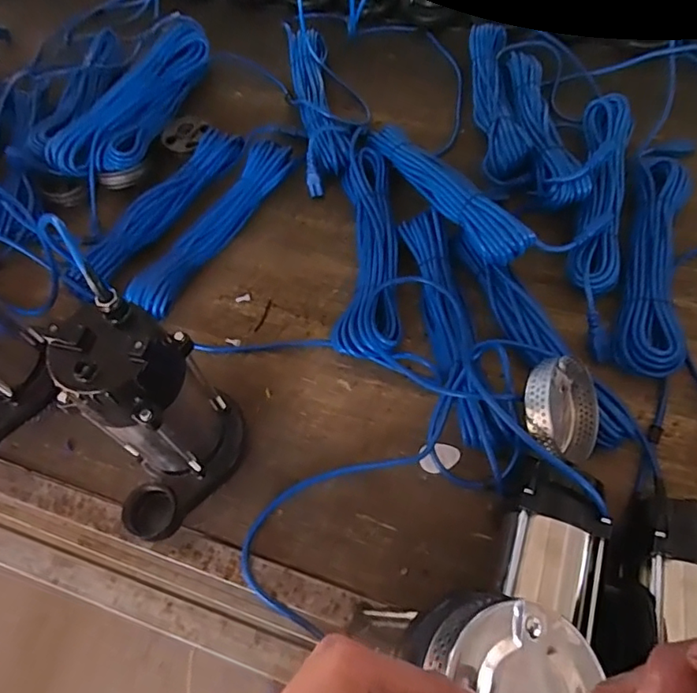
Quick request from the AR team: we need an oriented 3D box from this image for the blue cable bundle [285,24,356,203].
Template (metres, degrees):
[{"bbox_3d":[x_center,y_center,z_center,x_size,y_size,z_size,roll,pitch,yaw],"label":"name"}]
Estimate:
[{"bbox_3d":[-0.050,-0.409,0.901,0.080,0.061,0.378,-9,60,0],"label":"blue cable bundle"}]

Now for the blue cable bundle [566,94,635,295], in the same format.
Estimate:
[{"bbox_3d":[0.356,-0.226,0.737,0.072,0.034,0.375,13,62,11],"label":"blue cable bundle"}]

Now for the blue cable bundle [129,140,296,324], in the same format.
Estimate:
[{"bbox_3d":[-0.193,-0.173,0.778,0.066,0.051,0.339,25,66,17],"label":"blue cable bundle"}]

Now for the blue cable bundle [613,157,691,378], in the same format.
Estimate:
[{"bbox_3d":[0.404,-0.117,0.710,0.081,0.044,0.360,16,63,13],"label":"blue cable bundle"}]

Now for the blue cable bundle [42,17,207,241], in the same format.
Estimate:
[{"bbox_3d":[-0.358,-0.390,0.859,0.121,0.067,0.400,16,63,13],"label":"blue cable bundle"}]

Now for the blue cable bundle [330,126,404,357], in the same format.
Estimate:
[{"bbox_3d":[0.025,-0.139,0.751,0.086,0.049,0.360,-1,61,4],"label":"blue cable bundle"}]

